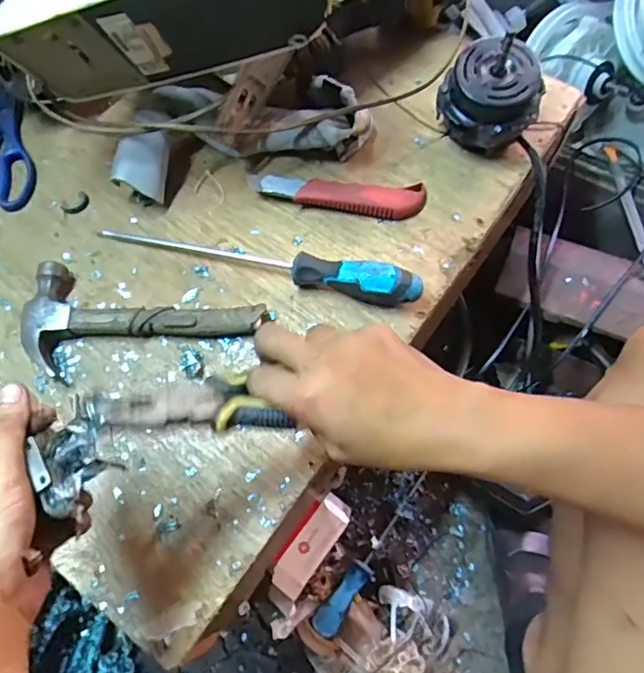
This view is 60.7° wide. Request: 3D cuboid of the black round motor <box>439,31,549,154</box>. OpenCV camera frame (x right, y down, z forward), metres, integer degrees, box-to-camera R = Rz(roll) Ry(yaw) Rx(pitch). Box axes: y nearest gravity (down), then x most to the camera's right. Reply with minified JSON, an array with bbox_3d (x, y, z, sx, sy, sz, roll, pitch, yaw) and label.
[{"bbox_3d":[0.157,-0.223,0.516,0.070,0.094,0.080,-39,70,-14],"label":"black round motor"}]

